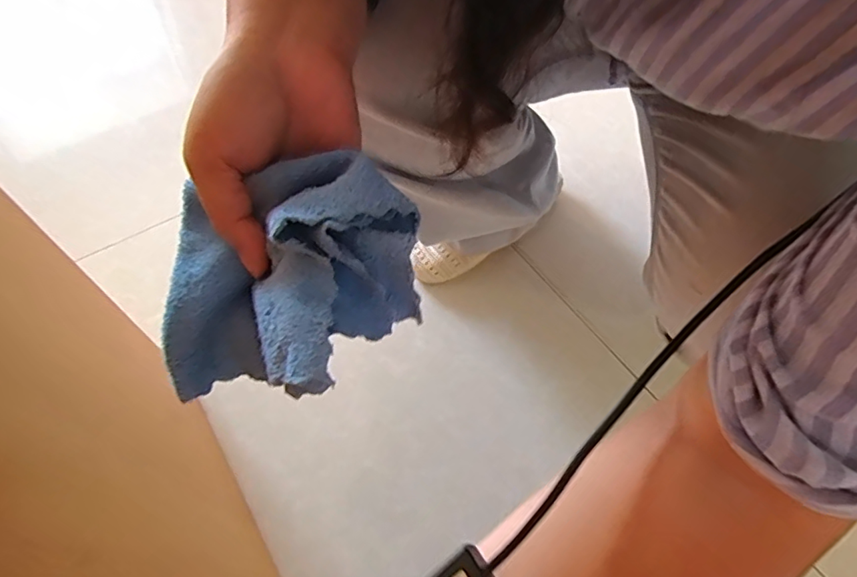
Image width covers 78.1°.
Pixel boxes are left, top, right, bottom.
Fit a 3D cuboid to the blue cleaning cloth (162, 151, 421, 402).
[{"bbox_3d":[-0.065,0.001,0.250,0.116,0.088,0.098,-1,62,1],"label":"blue cleaning cloth"}]

